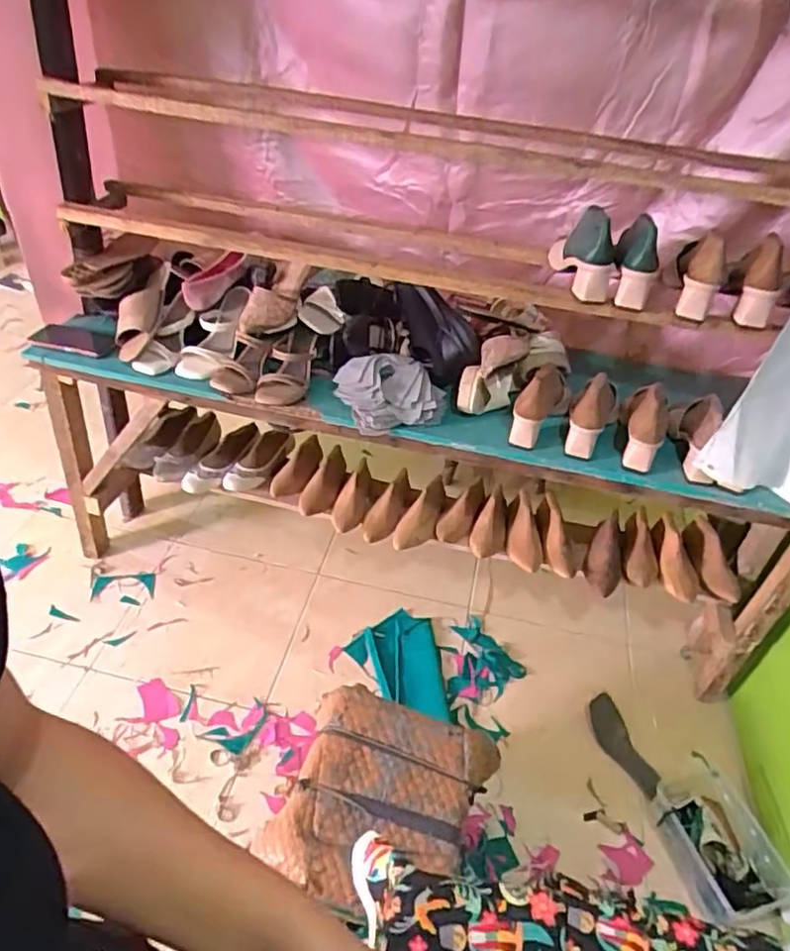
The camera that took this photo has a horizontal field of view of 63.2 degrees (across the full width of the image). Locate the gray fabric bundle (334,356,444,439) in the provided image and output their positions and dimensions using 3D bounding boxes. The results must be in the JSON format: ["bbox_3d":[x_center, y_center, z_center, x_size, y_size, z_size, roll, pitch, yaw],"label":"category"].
[{"bbox_3d":[-0.011,-0.154,1.206,0.198,0.072,0.160,-1,41,-9],"label":"gray fabric bundle"}]

